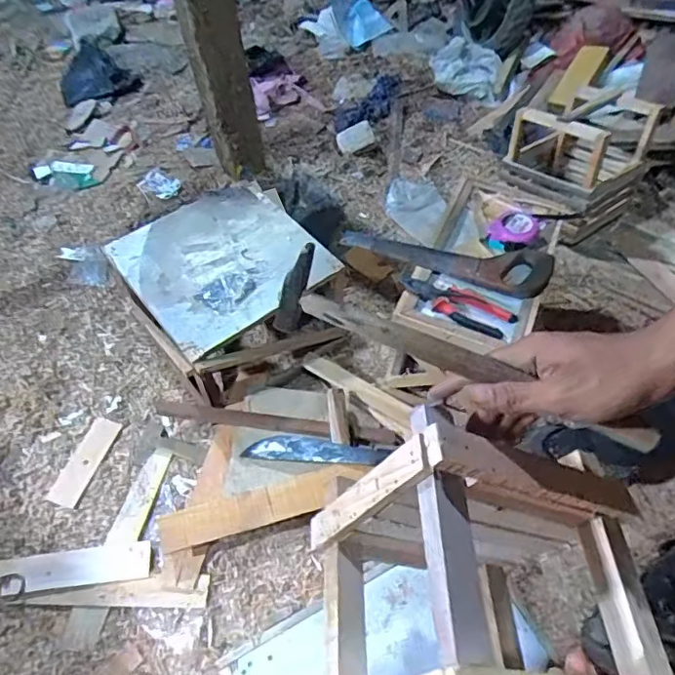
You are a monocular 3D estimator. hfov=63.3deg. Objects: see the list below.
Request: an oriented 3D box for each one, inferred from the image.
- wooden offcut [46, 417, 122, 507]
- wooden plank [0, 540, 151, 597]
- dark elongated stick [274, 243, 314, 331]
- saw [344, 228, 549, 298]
[{"bbox_3d":[-0.445,0.218,0.972,0.054,0.010,0.160,15,54,12],"label":"wooden offcut"},{"bbox_3d":[-0.459,0.366,0.857,0.326,0.018,0.058,-6,53,-4],"label":"wooden plank"},{"bbox_3d":[-0.031,-0.035,0.405,0.013,0.077,0.015,40,38,26],"label":"dark elongated stick"},{"bbox_3d":[0.174,-0.128,0.903,0.345,0.023,0.114,8,56,7],"label":"saw"}]

